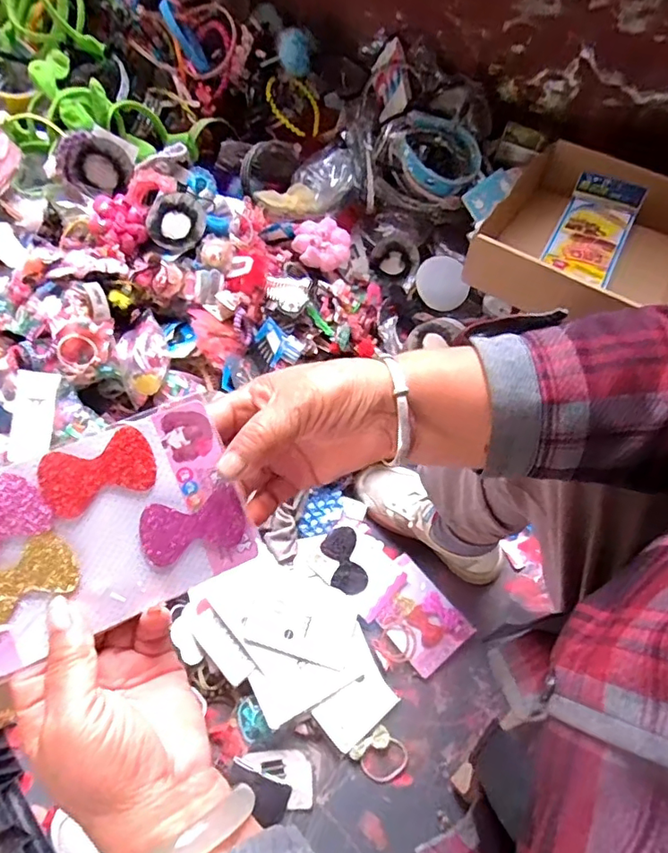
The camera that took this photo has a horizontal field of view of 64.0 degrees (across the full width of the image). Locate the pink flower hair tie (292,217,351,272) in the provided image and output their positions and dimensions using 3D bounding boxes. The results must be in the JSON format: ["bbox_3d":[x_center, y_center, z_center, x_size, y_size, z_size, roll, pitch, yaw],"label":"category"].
[{"bbox_3d":[-0.021,-0.312,0.914,0.097,0.034,0.079,-1,65,-2],"label":"pink flower hair tie"}]

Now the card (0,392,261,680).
[{"bbox_3d":[-0.117,0.051,0.271,0.137,0.007,0.095,-23,103,-17],"label":"card"}]

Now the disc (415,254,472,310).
[{"bbox_3d":[0.185,-0.243,0.905,0.090,0.006,0.097,2,80,-14],"label":"disc"}]

